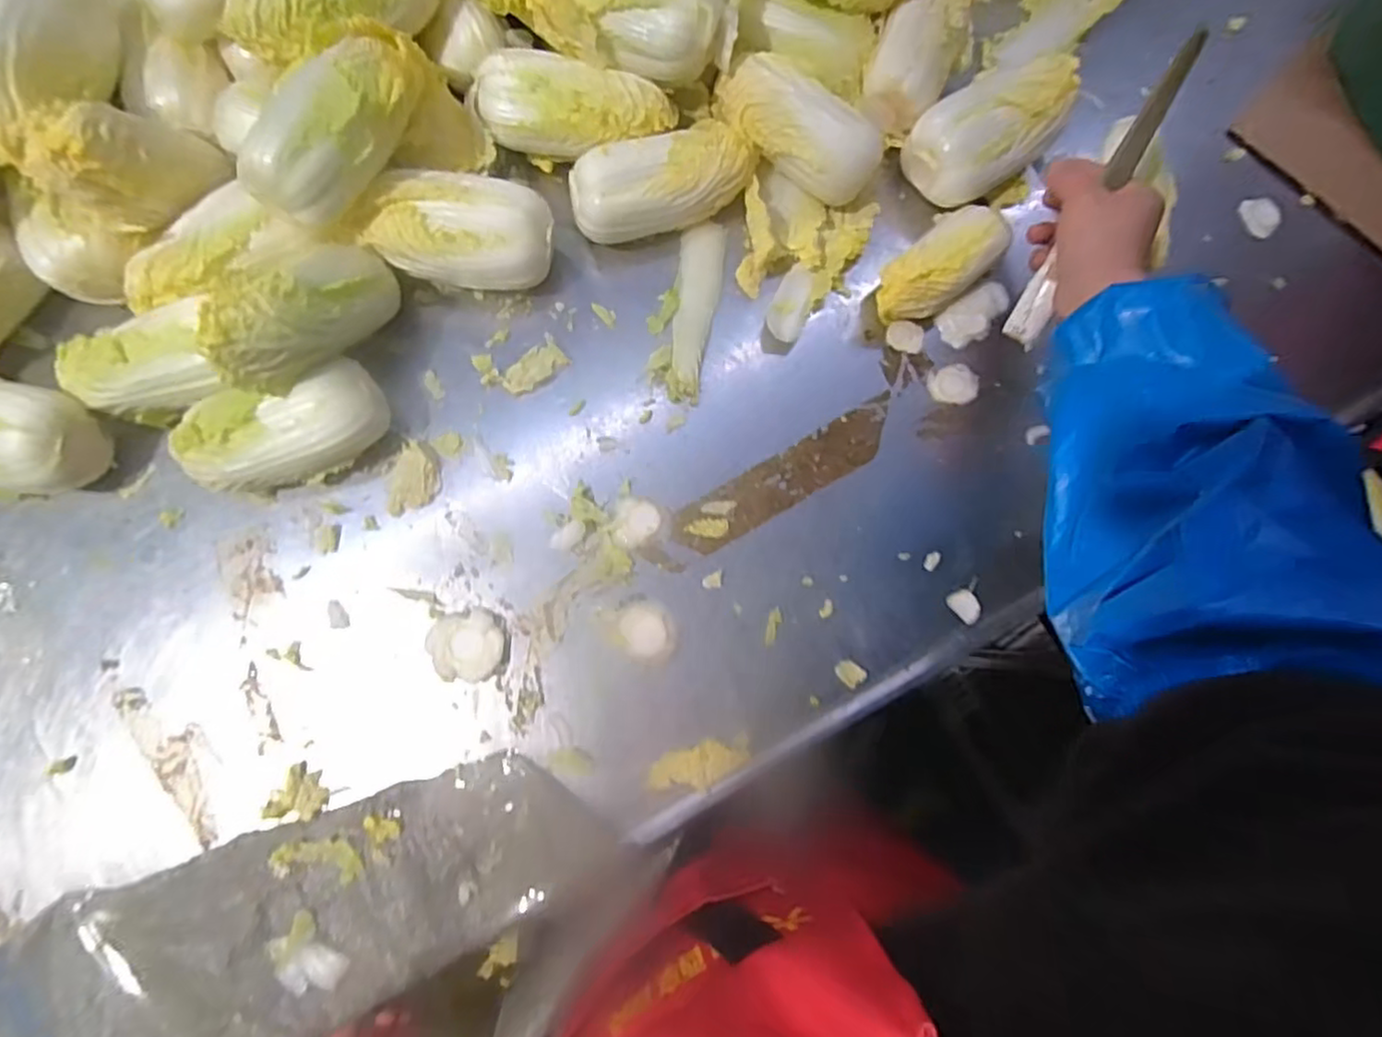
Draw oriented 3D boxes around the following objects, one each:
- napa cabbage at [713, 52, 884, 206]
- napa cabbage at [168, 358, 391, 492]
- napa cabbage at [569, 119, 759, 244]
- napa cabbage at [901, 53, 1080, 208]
[{"bbox_3d":[0.080,-0.296,0.508,0.133,0.049,0.058,32,81,3],"label":"napa cabbage"},{"bbox_3d":[-0.290,-0.059,0.485,0.139,0.063,0.065,-21,83,-6],"label":"napa cabbage"},{"bbox_3d":[-0.020,-0.257,0.517,0.144,0.065,0.060,-24,82,-5],"label":"napa cabbage"},{"bbox_3d":[0.231,-0.305,0.519,0.122,0.054,0.075,-35,84,-7],"label":"napa cabbage"}]

